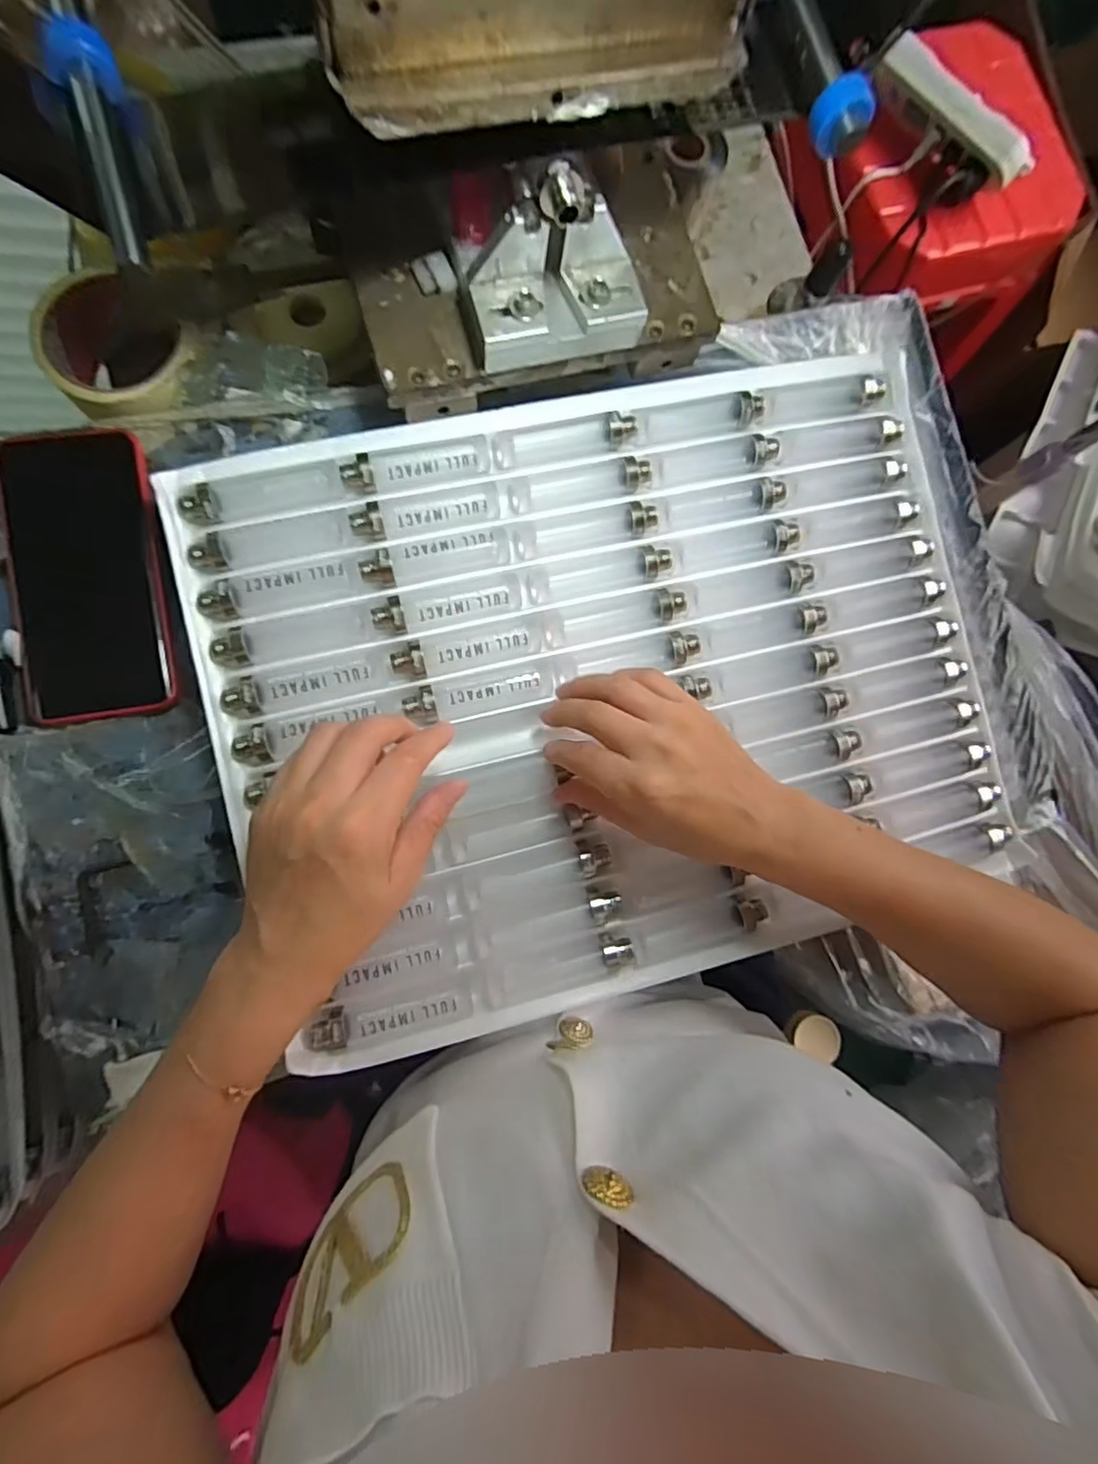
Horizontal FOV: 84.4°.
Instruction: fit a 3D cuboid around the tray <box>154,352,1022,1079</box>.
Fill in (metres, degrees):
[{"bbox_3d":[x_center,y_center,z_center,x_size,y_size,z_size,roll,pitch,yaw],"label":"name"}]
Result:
[{"bbox_3d":[0.043,-0.031,0.358,0.442,0.027,0.342,-14,86,-8],"label":"tray"}]

